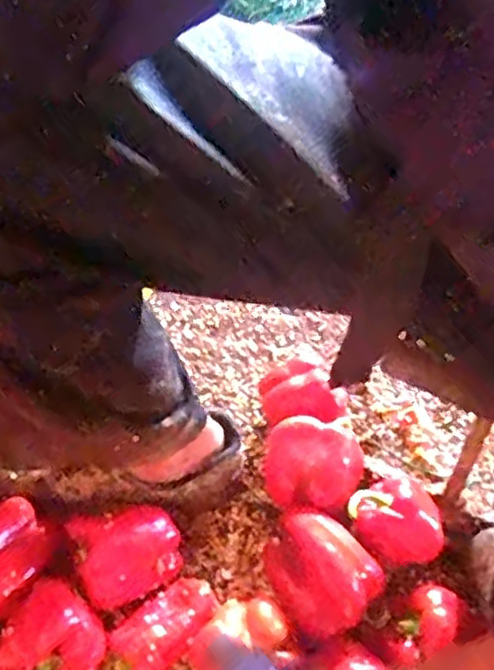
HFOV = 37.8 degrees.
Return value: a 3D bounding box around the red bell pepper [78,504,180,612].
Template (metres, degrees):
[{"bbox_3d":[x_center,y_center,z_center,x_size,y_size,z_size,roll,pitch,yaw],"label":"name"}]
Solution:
[{"bbox_3d":[-0.102,0.194,0.631,0.088,0.055,0.060,-33,70,-18],"label":"red bell pepper"}]

